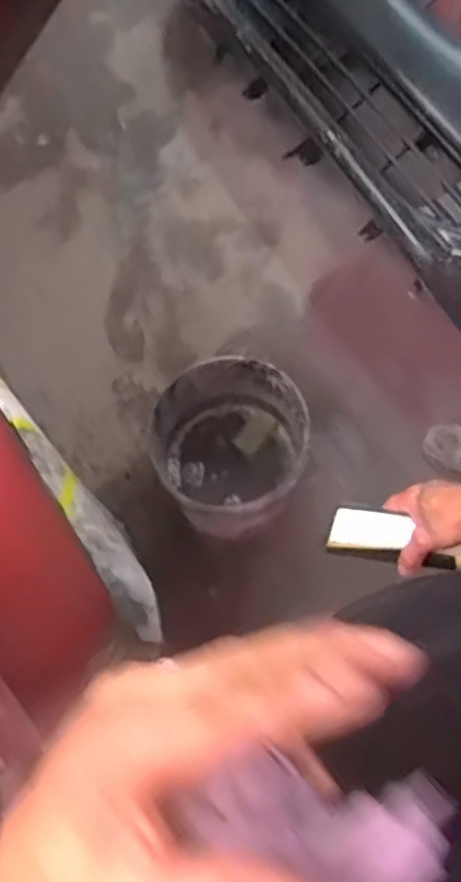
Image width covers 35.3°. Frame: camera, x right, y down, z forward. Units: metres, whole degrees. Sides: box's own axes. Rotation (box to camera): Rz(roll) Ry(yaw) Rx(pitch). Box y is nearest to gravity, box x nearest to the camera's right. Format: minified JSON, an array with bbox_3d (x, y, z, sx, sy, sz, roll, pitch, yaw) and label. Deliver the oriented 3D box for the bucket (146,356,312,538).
[{"bbox_3d":[-0.001,0.023,1.458,0.311,0.286,0.296,10,70,6],"label":"bucket"}]

